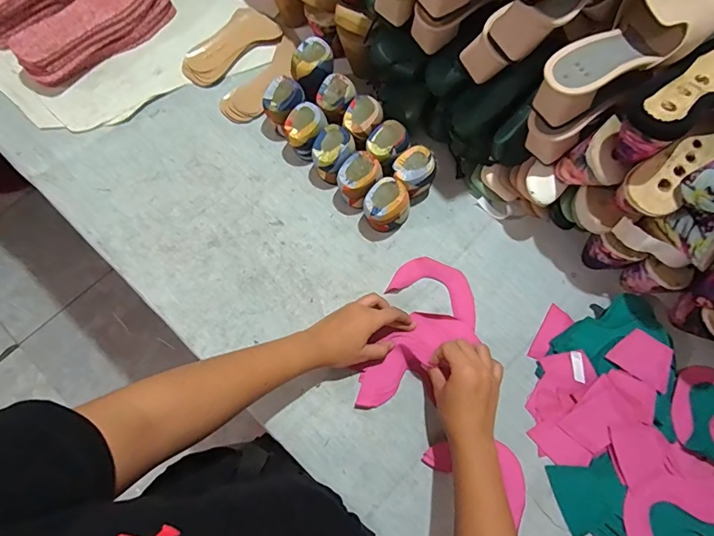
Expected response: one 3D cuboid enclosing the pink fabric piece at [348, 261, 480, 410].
[{"bbox_3d":[0.084,0.087,0.555,0.120,0.024,0.207,23,72,3],"label":"pink fabric piece"}]

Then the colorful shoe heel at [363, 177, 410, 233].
[{"bbox_3d":[0.041,-0.081,0.589,0.059,0.077,0.056,0,73,-1],"label":"colorful shoe heel"}]

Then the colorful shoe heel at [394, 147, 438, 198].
[{"bbox_3d":[0.077,-0.129,0.607,0.050,0.076,0.053,0,73,-1],"label":"colorful shoe heel"}]

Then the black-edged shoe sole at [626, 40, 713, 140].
[{"bbox_3d":[0.369,-0.191,0.446,0.224,0.047,0.077,-35,77,-14],"label":"black-edged shoe sole"}]

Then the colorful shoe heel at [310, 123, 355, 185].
[{"bbox_3d":[-0.033,-0.159,0.608,0.053,0.066,0.055,0,73,-1],"label":"colorful shoe heel"}]

